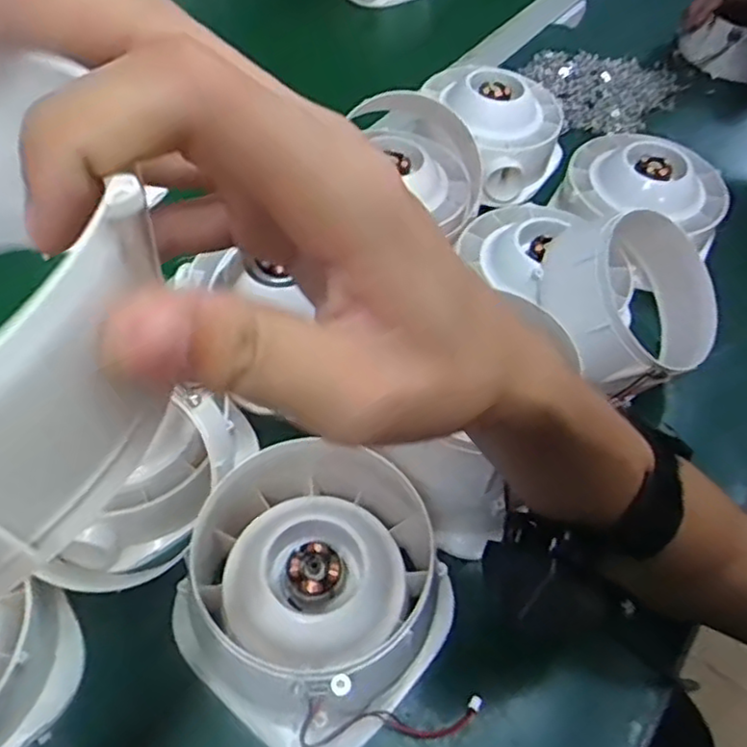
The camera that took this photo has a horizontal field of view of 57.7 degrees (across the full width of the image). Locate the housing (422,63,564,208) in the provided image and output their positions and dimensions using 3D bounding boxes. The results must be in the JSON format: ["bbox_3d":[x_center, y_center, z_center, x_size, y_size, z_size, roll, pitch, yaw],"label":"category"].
[{"bbox_3d":[0.116,-0.228,0.617,0.106,0.068,0.135,-25,60,-20],"label":"housing"}]

